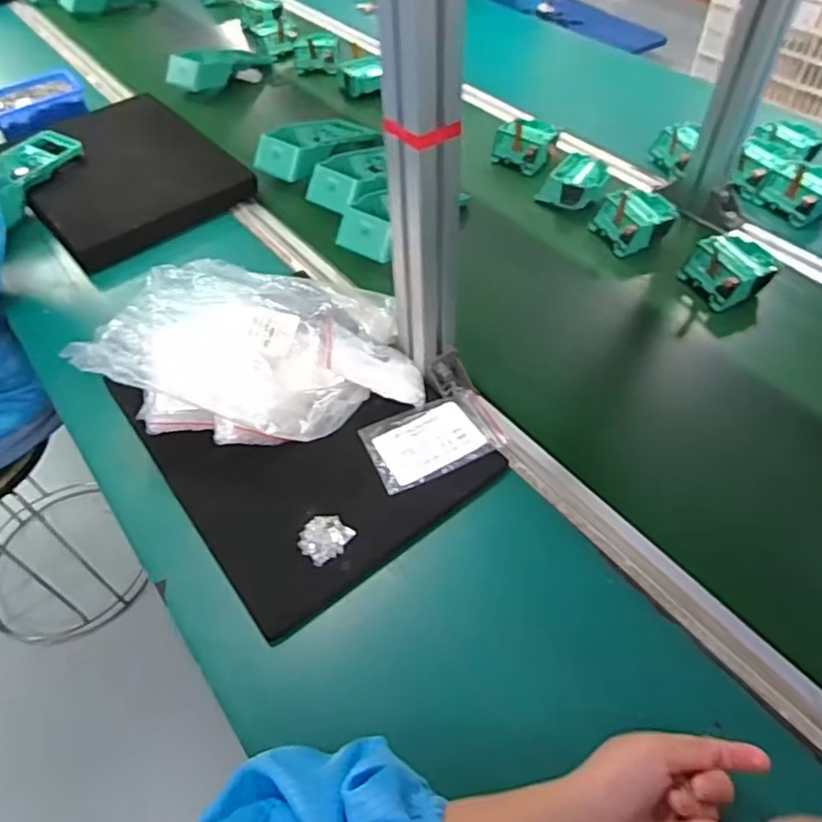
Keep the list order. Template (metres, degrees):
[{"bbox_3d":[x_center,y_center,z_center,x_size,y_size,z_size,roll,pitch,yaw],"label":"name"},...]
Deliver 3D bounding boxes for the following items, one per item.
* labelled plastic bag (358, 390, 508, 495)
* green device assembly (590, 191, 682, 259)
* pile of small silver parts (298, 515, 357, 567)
[{"bbox_3d":[0.021,0.024,0.572,0.119,0.012,0.076,-21,52,-15],"label":"labelled plastic bag"},{"bbox_3d":[0.276,-0.233,0.756,0.087,0.038,0.093,-21,52,-15],"label":"green device assembly"},{"bbox_3d":[-0.072,0.106,0.516,0.040,0.007,0.038,-36,57,-25],"label":"pile of small silver parts"}]

